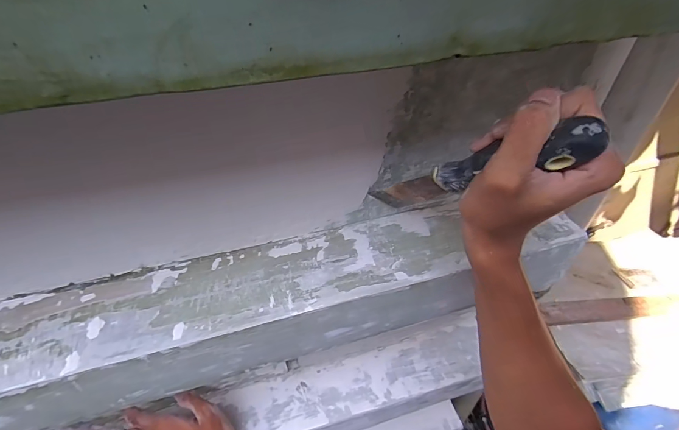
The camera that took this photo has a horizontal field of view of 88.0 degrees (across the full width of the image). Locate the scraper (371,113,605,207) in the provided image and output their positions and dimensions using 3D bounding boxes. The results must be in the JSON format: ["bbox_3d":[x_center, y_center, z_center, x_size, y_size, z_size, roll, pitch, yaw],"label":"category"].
[{"bbox_3d":[0.087,-0.027,0.260,0.020,0.025,0.194,-25,4,-26],"label":"scraper"}]

